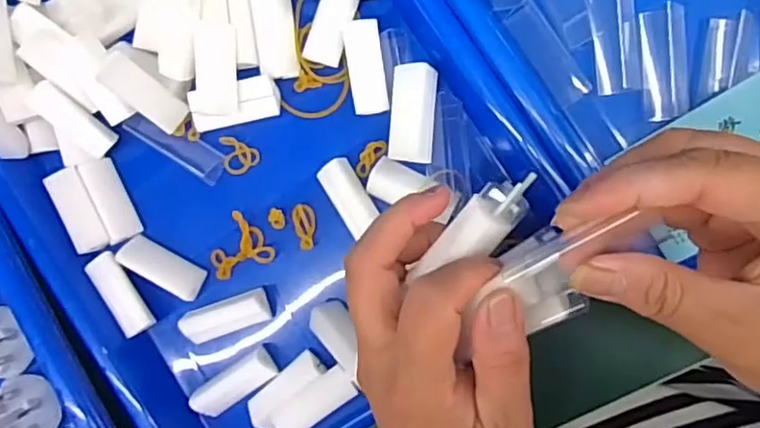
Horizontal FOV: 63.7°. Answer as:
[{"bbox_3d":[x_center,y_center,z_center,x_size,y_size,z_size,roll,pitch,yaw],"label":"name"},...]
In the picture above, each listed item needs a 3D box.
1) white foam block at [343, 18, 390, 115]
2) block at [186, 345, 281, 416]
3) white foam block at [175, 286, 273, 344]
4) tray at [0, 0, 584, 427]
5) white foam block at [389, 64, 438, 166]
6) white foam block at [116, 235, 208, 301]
[{"bbox_3d":[-0.006,-0.073,0.309,0.017,0.014,0.047,-8,90,9],"label":"white foam block"},{"bbox_3d":[-0.078,0.091,0.327,0.046,0.012,0.018,-36,86,8],"label":"block"},{"bbox_3d":[-0.083,0.055,0.328,0.046,0.012,0.018,-20,88,9],"label":"white foam block"},{"bbox_3d":[-0.082,-0.046,0.314,0.253,0.047,0.331,-35,86,8],"label":"tray"},{"bbox_3d":[0.016,-0.048,0.299,0.021,0.021,0.045,5,92,9],"label":"white foam block"},{"bbox_3d":[-0.119,0.030,0.334,0.046,0.013,0.017,28,96,7],"label":"white foam block"}]

